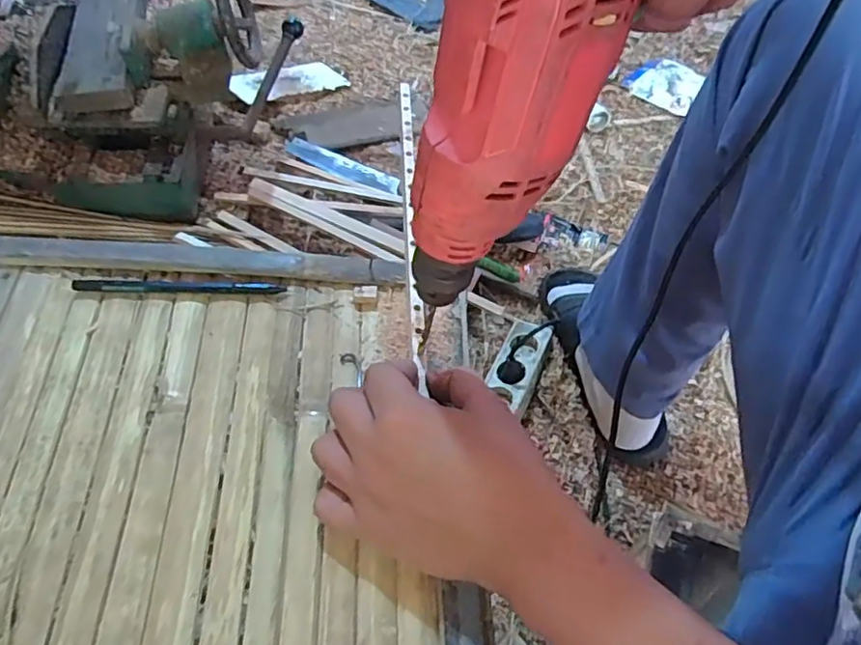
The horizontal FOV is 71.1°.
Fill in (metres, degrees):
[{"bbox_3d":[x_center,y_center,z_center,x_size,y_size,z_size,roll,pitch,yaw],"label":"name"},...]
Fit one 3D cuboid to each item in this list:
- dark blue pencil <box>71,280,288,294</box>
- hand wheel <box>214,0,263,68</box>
[{"bbox_3d":[-0.169,-0.024,0.411,0.135,0.012,0.009,-2,58,-5],"label":"dark blue pencil"},{"bbox_3d":[-0.247,-0.377,0.760,0.032,0.091,0.100,-8,70,15],"label":"hand wheel"}]

